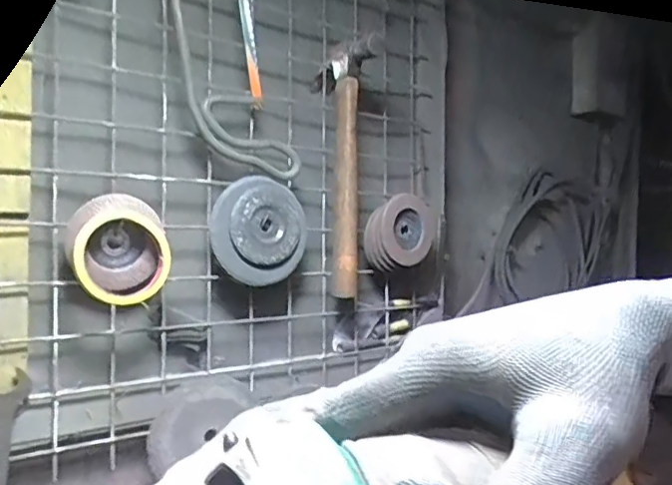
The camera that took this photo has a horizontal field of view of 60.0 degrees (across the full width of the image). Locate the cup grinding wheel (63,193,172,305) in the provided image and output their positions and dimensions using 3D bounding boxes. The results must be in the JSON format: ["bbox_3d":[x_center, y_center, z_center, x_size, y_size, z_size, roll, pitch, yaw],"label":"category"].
[{"bbox_3d":[-0.219,0.008,0.592,0.096,0.100,0.044,1,0,-40],"label":"cup grinding wheel"}]

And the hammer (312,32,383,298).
[{"bbox_3d":[0.007,-0.095,0.752,0.060,0.321,0.079,1,0,-15],"label":"hammer"}]

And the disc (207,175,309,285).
[{"bbox_3d":[-0.087,-0.013,0.687,0.119,0.121,0.020,18,-9,-31],"label":"disc"}]

